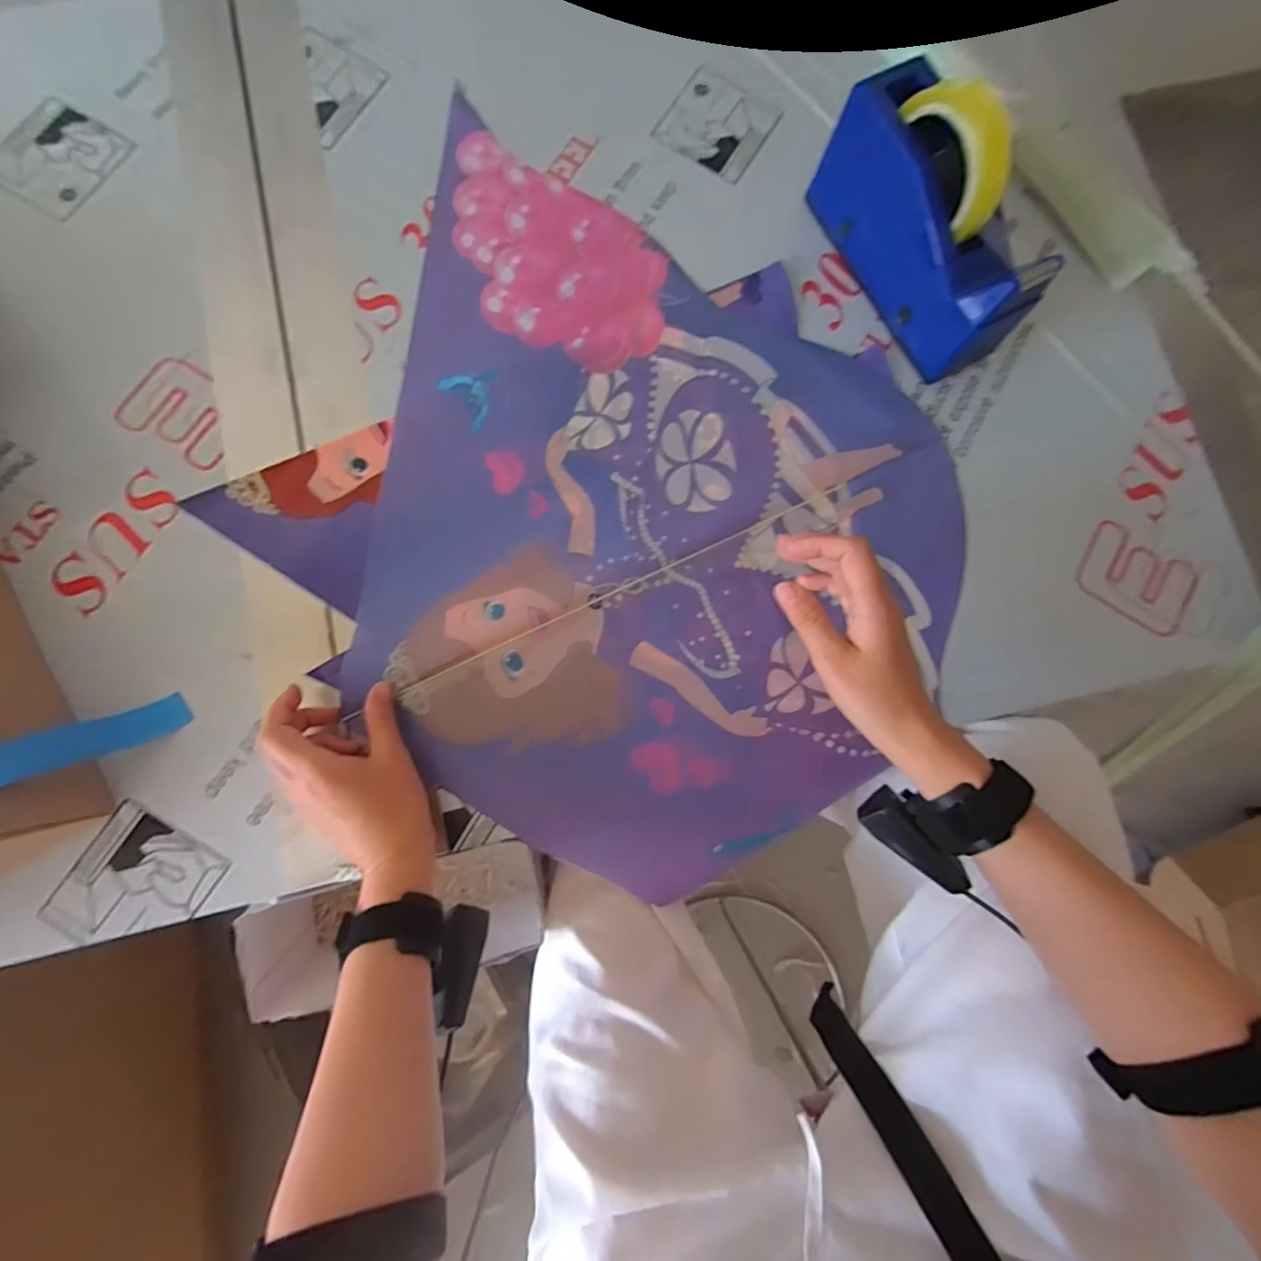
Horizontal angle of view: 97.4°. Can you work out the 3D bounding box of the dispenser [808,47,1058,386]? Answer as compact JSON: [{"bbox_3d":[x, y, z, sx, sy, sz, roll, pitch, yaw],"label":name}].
[{"bbox_3d":[0.234,-0.318,0.429,0.070,0.125,0.204,-28,84,-7],"label":"dispenser"}]

